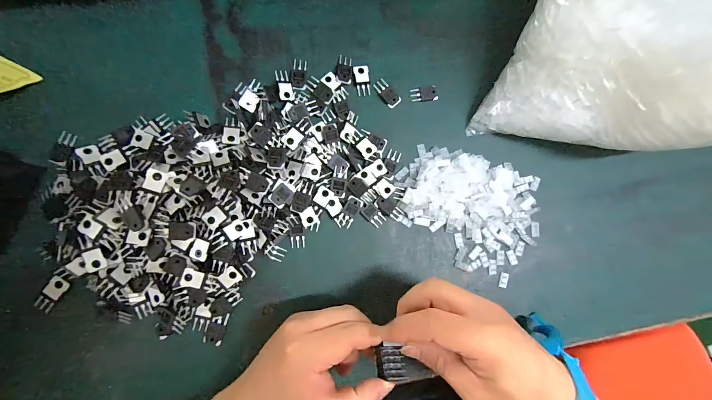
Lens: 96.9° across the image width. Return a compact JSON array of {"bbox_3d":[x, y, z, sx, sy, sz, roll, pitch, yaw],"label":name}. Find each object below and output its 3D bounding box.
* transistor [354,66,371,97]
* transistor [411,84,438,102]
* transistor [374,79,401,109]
[{"bbox_3d":[0.006,-0.125,0.329,0.017,0.004,0.031,-2,86,-8],"label":"transistor"},{"bbox_3d":[0.074,-0.114,0.337,0.030,0.004,0.016,-8,87,-8],"label":"transistor"},{"bbox_3d":[0.033,-0.112,0.332,0.016,0.004,0.031,-40,92,-9],"label":"transistor"}]

